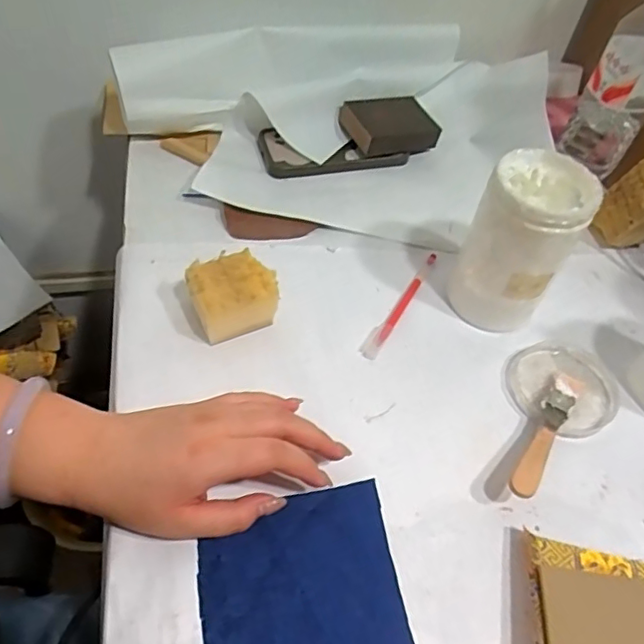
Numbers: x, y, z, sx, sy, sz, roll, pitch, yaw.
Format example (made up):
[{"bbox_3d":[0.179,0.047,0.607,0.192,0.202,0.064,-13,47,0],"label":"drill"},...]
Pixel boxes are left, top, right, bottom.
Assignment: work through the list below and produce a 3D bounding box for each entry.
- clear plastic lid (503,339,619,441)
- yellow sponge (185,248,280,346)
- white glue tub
[{"bbox_3d":[0.203,0.053,0.475,0.093,0.012,0.085,3,52,-4],"label":"clear plastic lid"},{"bbox_3d":[-0.074,-0.023,0.473,0.067,0.043,0.049,-15,55,-17],"label":"yellow sponge"},{"bbox_3d":[0.165,-0.064,0.479,0.077,0.133,0.084,3,52,-4],"label":"white glue tub"}]

